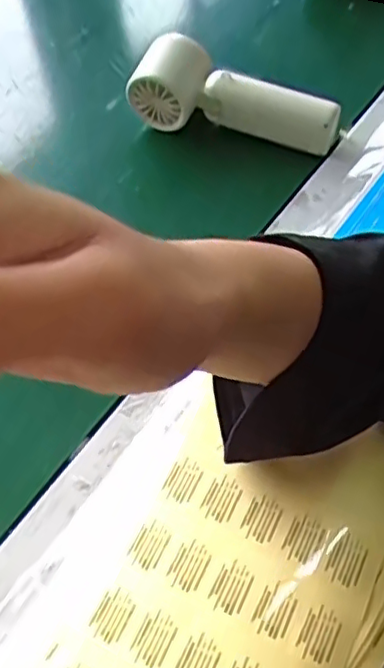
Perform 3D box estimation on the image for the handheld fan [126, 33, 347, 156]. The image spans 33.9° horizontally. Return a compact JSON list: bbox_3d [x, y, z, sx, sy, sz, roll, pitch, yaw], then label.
[{"bbox_3d":[0.030,-0.176,0.476,0.159,0.065,0.041,25,64,18],"label":"handheld fan"}]

